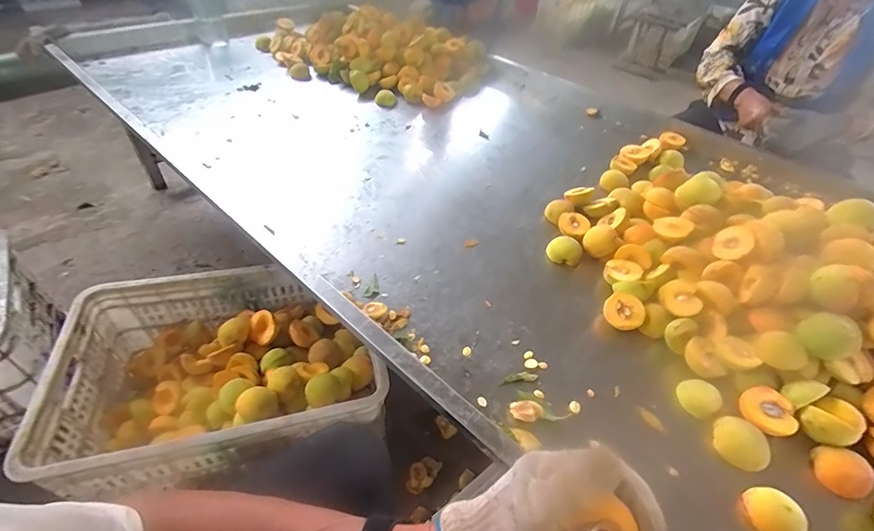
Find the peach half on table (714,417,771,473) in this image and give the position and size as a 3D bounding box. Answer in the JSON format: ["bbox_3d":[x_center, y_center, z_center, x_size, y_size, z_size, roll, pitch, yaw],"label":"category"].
[{"bbox_3d":[0.380,0.222,0.519,0.053,0.025,0.064,-19,49,-23],"label":"peach half on table"}]

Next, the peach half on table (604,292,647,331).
[{"bbox_3d":[0.296,0.077,0.663,0.060,0.031,0.058,40,78,20],"label":"peach half on table"}]

